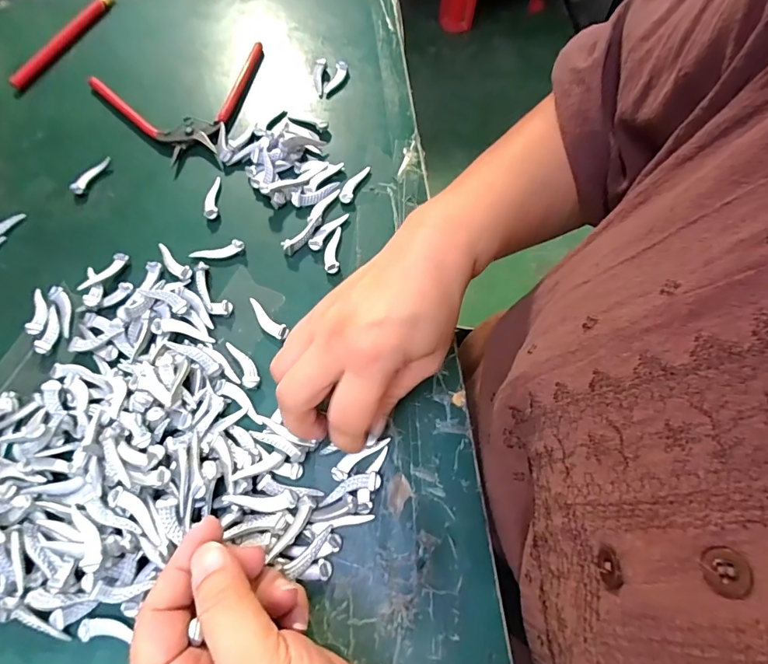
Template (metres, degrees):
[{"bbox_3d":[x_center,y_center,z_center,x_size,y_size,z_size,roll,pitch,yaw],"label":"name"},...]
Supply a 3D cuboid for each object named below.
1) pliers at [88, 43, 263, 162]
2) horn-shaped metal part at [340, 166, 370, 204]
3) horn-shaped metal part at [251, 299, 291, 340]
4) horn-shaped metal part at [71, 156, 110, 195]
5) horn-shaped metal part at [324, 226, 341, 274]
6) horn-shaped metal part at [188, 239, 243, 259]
[{"bbox_3d":[-0.163,-0.215,0.390,0.131,0.010,0.136,-41,72,-15],"label":"pliers"},{"bbox_3d":[-0.024,-0.117,0.349,0.011,0.005,0.039,22,69,10],"label":"horn-shaped metal part"},{"bbox_3d":[-0.080,-0.008,0.303,0.038,0.006,0.011,38,73,15],"label":"horn-shaped metal part"},{"bbox_3d":[-0.233,-0.126,0.355,0.008,0.008,0.041,23,69,10],"label":"horn-shaped metal part"},{"bbox_3d":[-0.038,-0.060,0.324,0.011,0.006,0.039,-1,67,1],"label":"horn-shaped metal part"},{"bbox_3d":[-0.121,-0.058,0.324,0.038,0.006,0.011,-17,68,-6],"label":"horn-shaped metal part"}]

